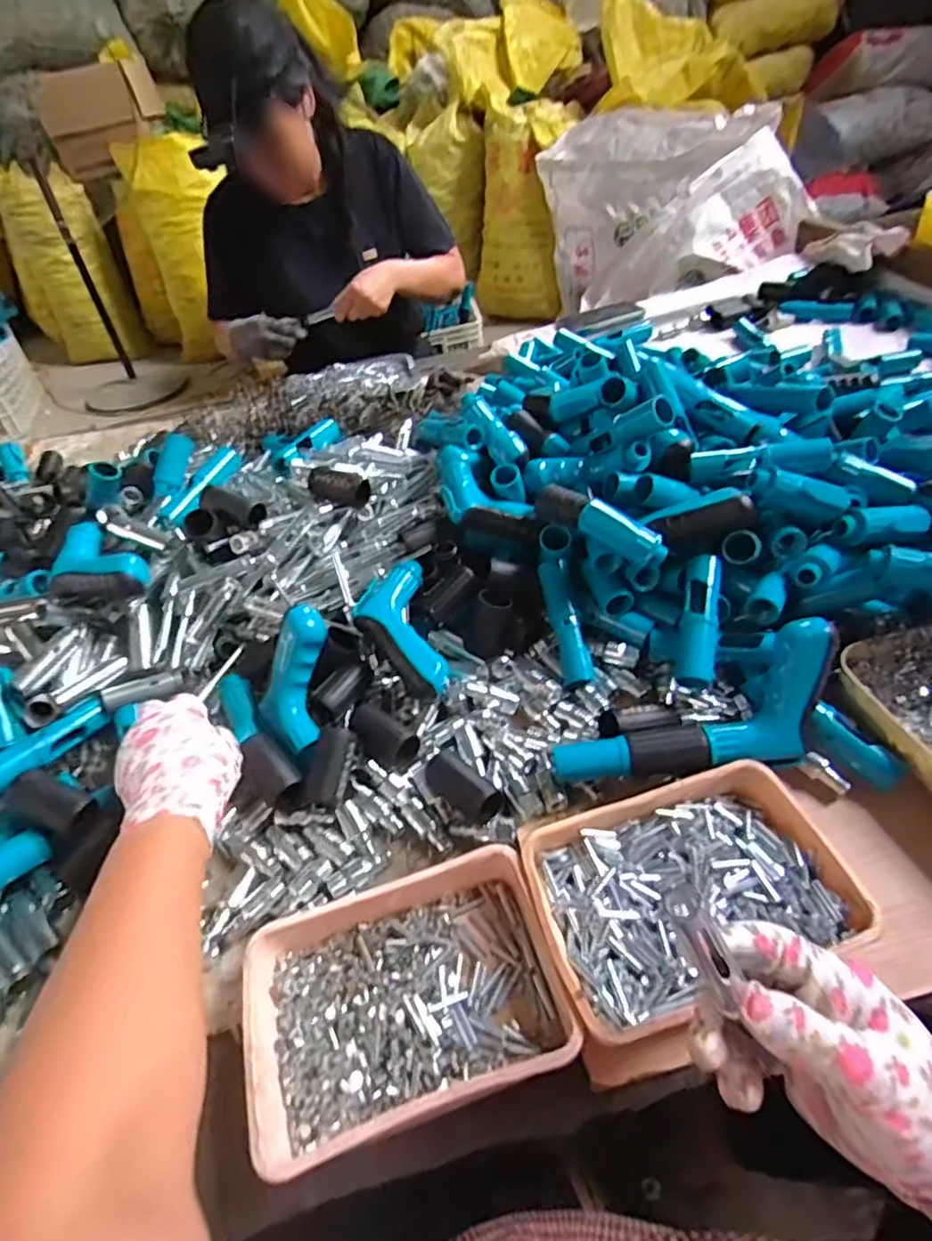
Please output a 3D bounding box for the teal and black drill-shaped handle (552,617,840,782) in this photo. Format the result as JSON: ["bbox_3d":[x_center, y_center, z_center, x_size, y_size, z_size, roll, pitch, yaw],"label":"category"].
[{"bbox_3d":[0.190,0.092,0.498,0.236,0.073,0.080,-25,49,4],"label":"teal and black drill-shaped handle"}]

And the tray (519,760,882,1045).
[{"bbox_3d":[0.151,0.189,0.427,0.201,0.044,0.139,-17,44,-8],"label":"tray"}]

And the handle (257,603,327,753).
[{"bbox_3d":[-0.155,0.047,0.551,0.059,0.032,0.120,5,87,10],"label":"handle"}]

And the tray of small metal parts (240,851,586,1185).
[{"bbox_3d":[-0.041,0.243,0.407,0.196,0.040,0.148,-16,44,-8],"label":"tray of small metal parts"}]

